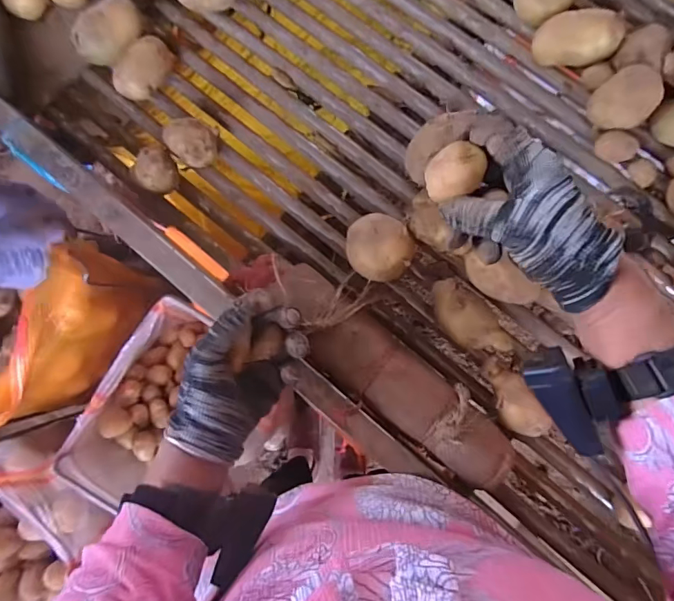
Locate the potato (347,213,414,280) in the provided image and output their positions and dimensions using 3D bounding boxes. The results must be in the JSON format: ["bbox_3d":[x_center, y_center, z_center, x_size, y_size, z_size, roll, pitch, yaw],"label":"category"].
[{"bbox_3d":[0.043,-0.051,0.445,0.062,0.056,0.066,-5,83,0],"label":"potato"}]

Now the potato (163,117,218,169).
[{"bbox_3d":[-0.154,-0.168,0.471,0.046,0.044,0.056,-44,85,-4],"label":"potato"}]

